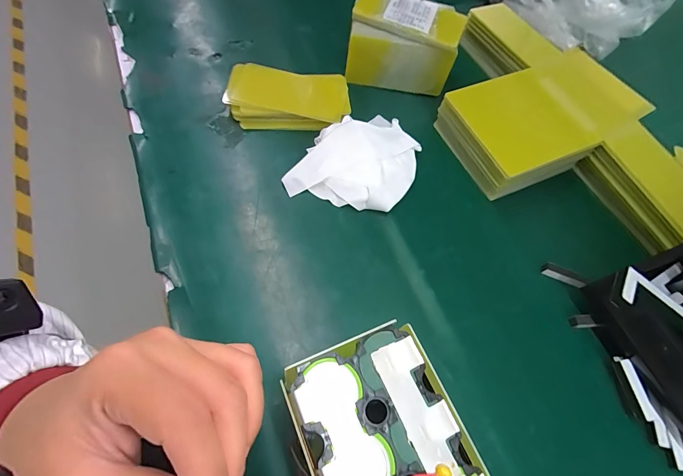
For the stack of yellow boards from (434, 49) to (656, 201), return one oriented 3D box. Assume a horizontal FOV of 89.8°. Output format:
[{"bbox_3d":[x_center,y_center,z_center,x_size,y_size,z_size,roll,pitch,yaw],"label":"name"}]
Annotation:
[{"bbox_3d":[0.242,-0.148,0.430,0.218,0.060,0.135,-21,68,-16],"label":"stack of yellow boards"}]

